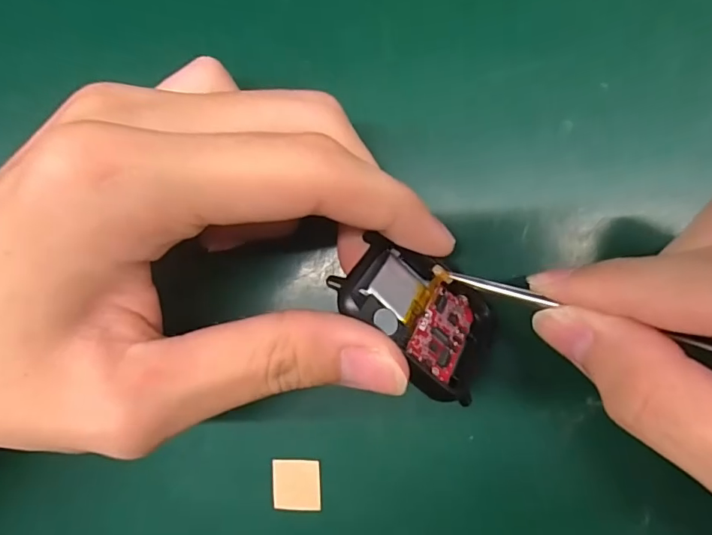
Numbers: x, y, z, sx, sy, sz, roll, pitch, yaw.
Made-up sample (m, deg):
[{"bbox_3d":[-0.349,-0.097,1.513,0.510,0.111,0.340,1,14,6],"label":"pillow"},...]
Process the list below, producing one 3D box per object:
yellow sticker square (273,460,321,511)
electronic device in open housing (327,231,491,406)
[{"bbox_3d":[-0.019,0.069,0.155,0.015,0.004,0.016,-2,89,8],"label":"yellow sticker square"},{"bbox_3d":[0.018,0.011,0.133,0.046,0.037,0.006,41,135,-7],"label":"electronic device in open housing"}]

